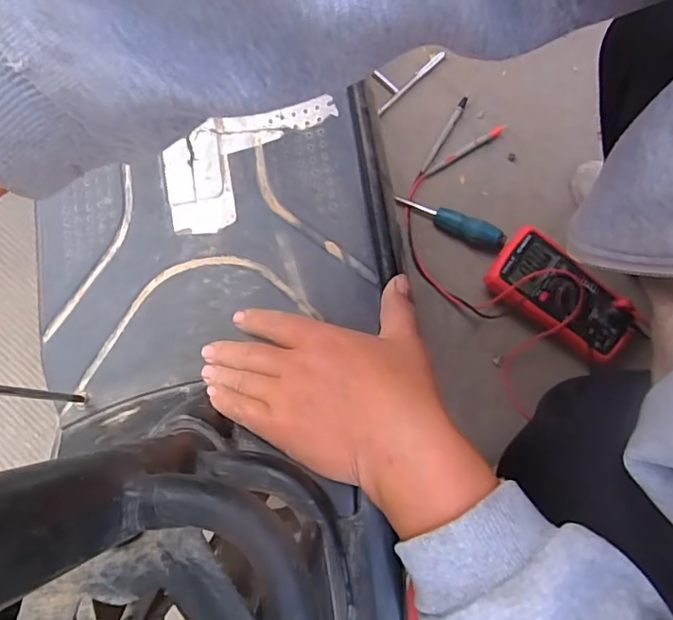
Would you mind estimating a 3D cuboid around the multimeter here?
[{"bbox_3d":[0.278,-0.020,0.665,0.182,0.054,0.091,34,80,5],"label":"multimeter"}]

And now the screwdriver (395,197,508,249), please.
[{"bbox_3d":[0.148,-0.117,0.697,0.146,0.027,0.026,25,79,4],"label":"screwdriver"}]

